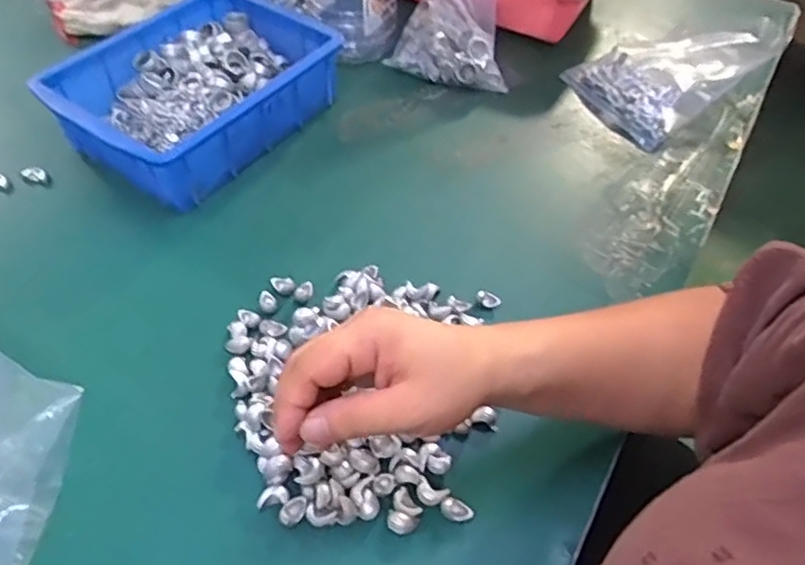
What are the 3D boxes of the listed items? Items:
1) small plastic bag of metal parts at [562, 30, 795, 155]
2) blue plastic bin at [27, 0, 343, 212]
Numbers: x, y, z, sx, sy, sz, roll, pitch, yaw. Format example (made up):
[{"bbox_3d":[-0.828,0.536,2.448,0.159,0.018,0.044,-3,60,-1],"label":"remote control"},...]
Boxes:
[{"bbox_3d":[0.296,-0.245,0.689,0.197,0.064,0.140,-31,59,-25],"label":"small plastic bag of metal parts"},{"bbox_3d":[-0.199,-0.189,0.600,0.182,0.078,0.243,34,57,23],"label":"blue plastic bin"}]

